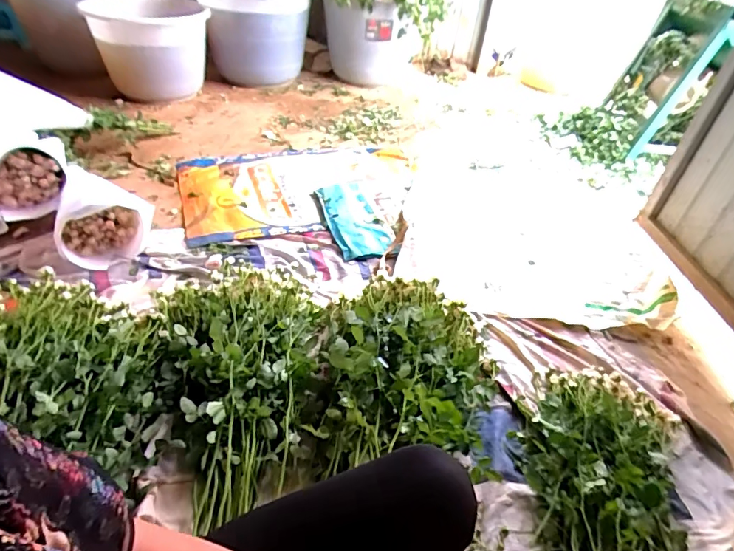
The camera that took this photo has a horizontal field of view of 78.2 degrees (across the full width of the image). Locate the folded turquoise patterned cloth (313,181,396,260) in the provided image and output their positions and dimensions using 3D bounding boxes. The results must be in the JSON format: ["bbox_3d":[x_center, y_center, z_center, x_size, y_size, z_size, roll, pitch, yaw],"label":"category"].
[{"bbox_3d":[-0.049,-0.197,1.518,0.187,0.047,0.422,-11,43,-19],"label":"folded turquoise patterned cloth"}]

